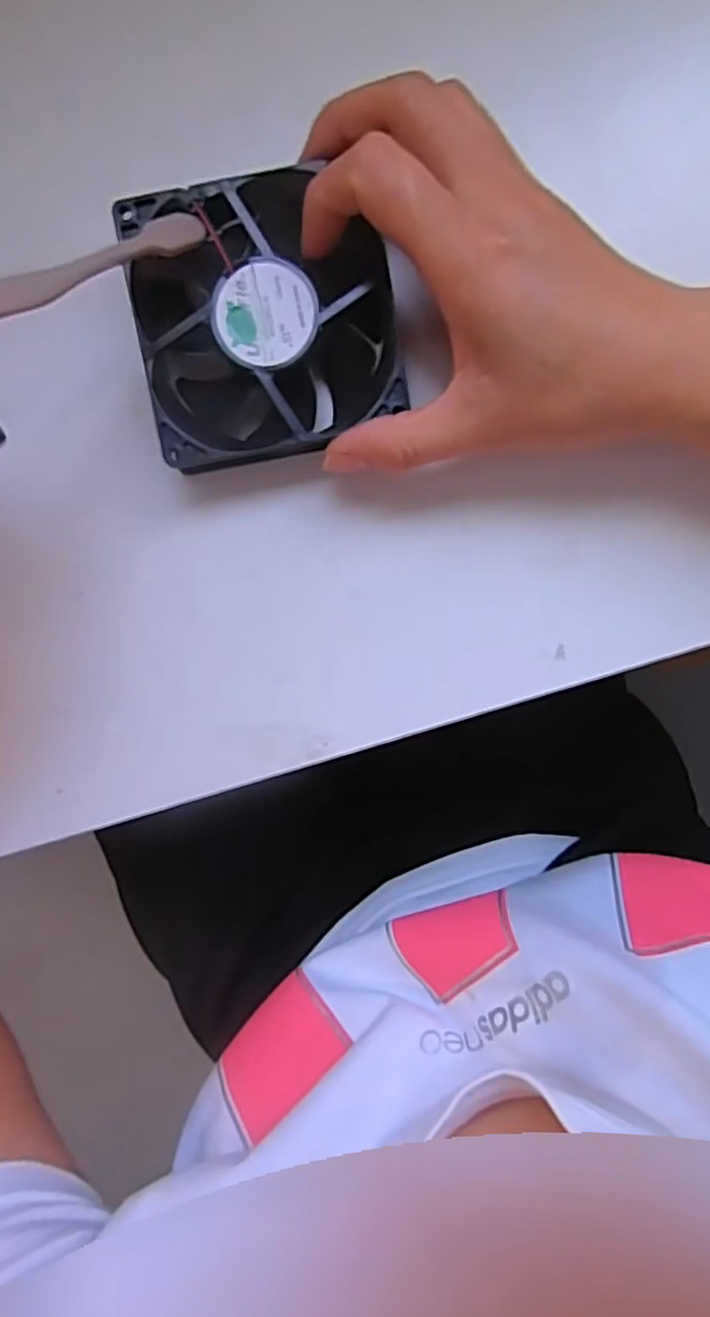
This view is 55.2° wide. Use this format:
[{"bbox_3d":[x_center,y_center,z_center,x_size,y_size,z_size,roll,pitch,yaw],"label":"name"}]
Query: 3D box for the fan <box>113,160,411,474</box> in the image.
[{"bbox_3d":[-0.031,-0.123,0.253,0.091,0.028,0.090,-10,97,1],"label":"fan"}]

